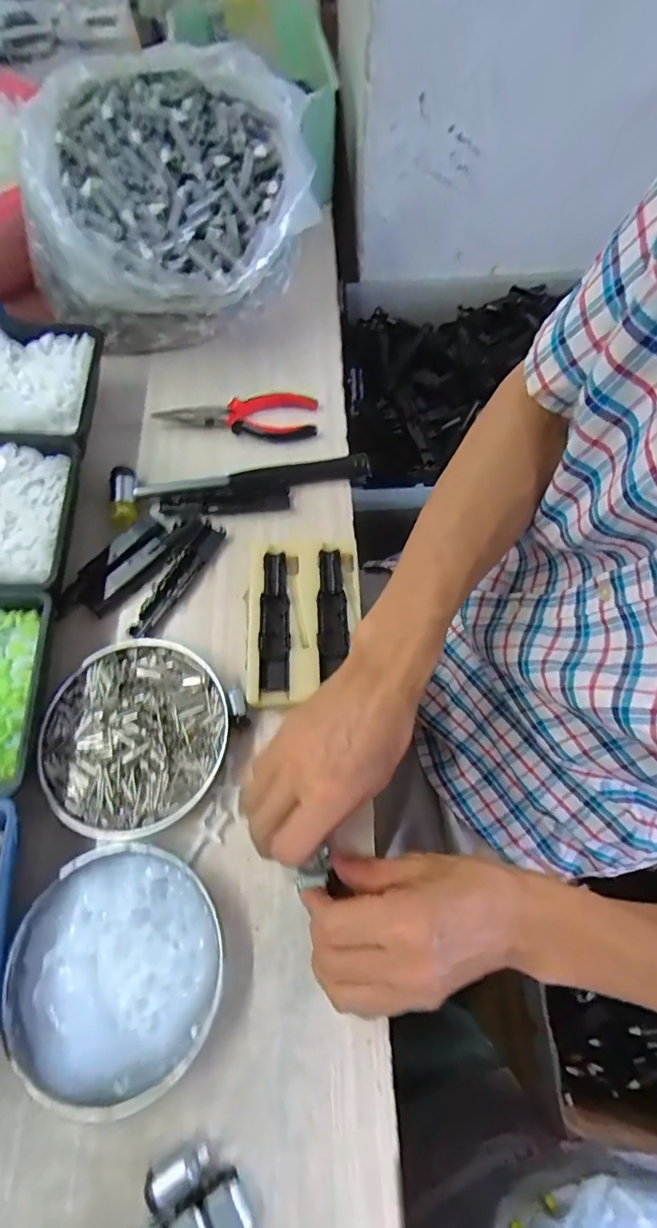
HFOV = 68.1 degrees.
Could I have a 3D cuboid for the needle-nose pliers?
[{"bbox_3d":[-0.091,-0.197,0.479,0.155,0.011,0.053,1,66,-1],"label":"needle-nose pliers"}]

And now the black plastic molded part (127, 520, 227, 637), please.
[{"bbox_3d":[-0.132,-0.032,0.419,0.024,0.006,0.115,31,70,12],"label":"black plastic molded part"}]

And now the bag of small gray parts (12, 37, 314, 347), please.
[{"bbox_3d":[-0.156,-0.392,0.483,0.245,0.157,0.241,19,68,7],"label":"bag of small gray parts"}]

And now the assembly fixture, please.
[{"bbox_3d":[-0.020,0.003,0.397,0.090,0.022,0.142,-2,67,-2],"label":"assembly fixture"}]

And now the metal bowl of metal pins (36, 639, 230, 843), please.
[{"bbox_3d":[-0.140,0.088,0.358,0.129,0.023,0.134,0,66,-1],"label":"metal bowl of metal pins"}]

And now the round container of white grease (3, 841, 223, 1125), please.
[{"bbox_3d":[-0.131,0.220,0.299,0.123,0.023,0.134,0,66,-1],"label":"round container of white grease"}]

